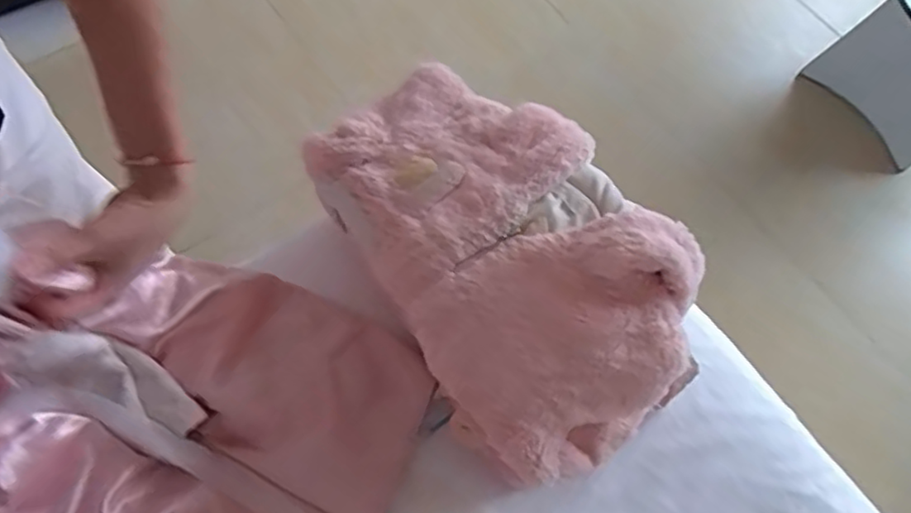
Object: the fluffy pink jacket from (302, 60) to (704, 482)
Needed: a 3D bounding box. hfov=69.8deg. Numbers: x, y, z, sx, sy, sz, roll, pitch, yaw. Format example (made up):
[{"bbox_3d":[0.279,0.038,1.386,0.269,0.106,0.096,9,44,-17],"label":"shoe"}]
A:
[{"bbox_3d":[0.044,-0.012,0.641,0.260,0.125,0.425,-31,72,-17],"label":"fluffy pink jacket"}]

